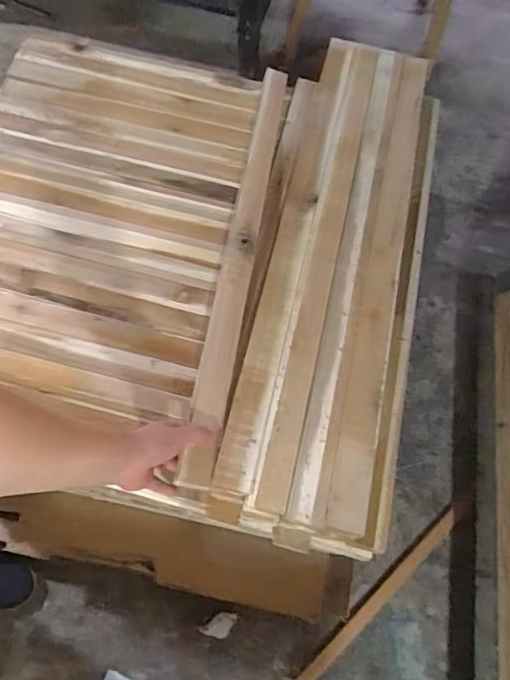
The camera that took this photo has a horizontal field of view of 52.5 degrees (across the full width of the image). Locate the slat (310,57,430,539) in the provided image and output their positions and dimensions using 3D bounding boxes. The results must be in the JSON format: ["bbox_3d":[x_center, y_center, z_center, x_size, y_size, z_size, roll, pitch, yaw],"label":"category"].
[{"bbox_3d":[0.169,-0.126,0.703,0.058,0.026,0.735,13,65,4],"label":"slat"}]

